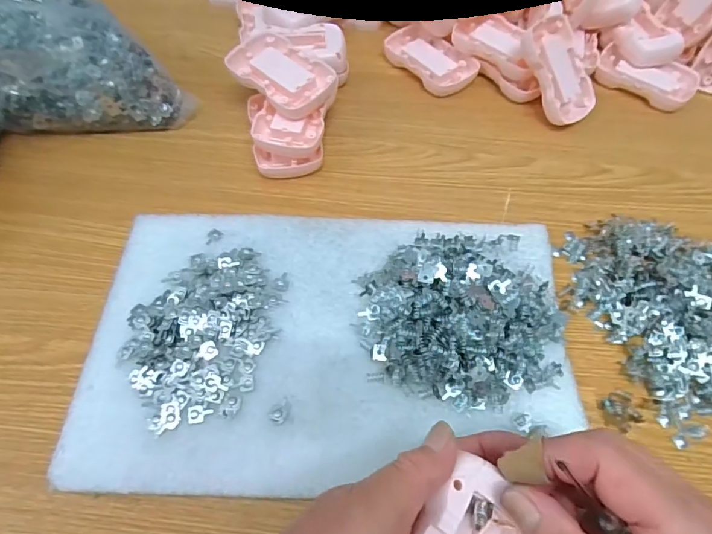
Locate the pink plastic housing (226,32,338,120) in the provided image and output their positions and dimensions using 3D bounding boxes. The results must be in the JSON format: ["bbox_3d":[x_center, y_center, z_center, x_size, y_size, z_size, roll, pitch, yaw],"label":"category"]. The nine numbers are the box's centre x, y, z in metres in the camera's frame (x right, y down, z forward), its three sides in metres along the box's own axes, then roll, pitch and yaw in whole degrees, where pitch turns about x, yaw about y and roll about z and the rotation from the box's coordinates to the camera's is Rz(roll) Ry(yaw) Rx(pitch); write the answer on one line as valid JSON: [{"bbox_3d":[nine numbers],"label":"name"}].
[{"bbox_3d":[-0.061,-0.156,0.380,0.087,0.014,0.053,37,75,16],"label":"pink plastic housing"}]

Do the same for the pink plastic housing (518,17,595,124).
[{"bbox_3d":[0.178,-0.170,0.407,0.054,0.015,0.088,-33,106,-21],"label":"pink plastic housing"}]

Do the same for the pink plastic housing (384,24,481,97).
[{"bbox_3d":[0.068,-0.198,0.445,0.050,0.017,0.087,-39,66,-23],"label":"pink plastic housing"}]

